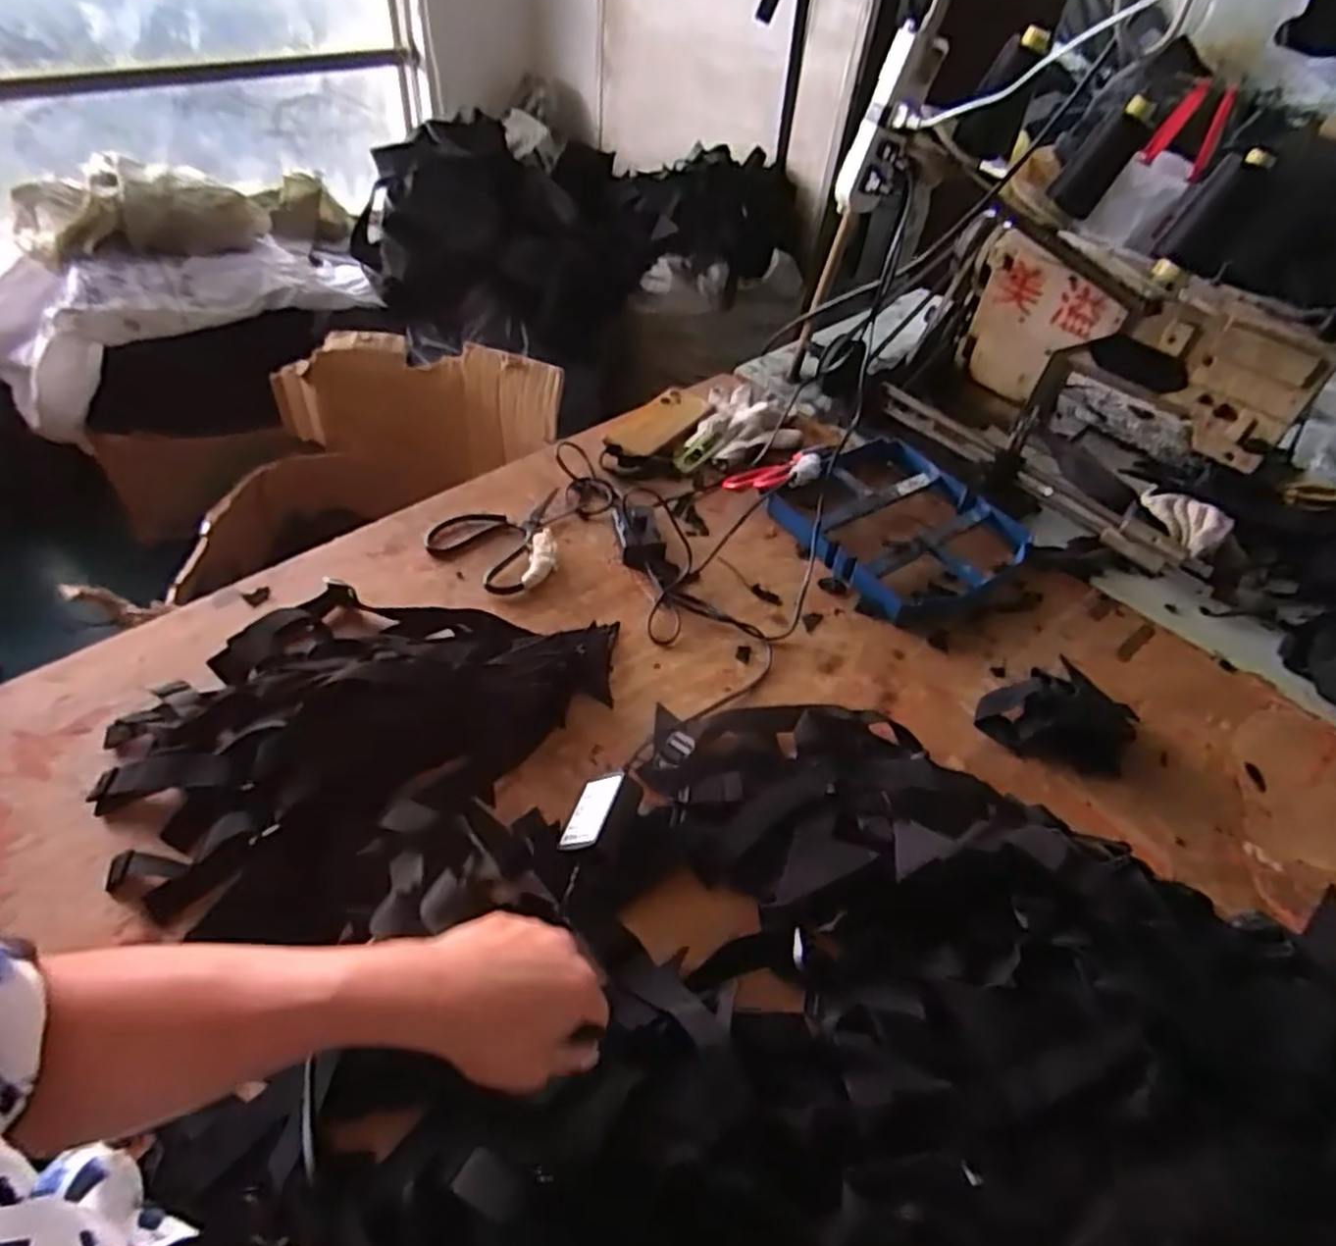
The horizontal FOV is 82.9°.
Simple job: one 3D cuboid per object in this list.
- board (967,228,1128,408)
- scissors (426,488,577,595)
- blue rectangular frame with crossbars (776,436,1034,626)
[{"bbox_3d":[0.480,-0.382,1.014,0.026,0.201,0.183,-27,56,-28],"label":"board"},{"bbox_3d":[-0.162,-0.099,0.812,0.134,0.020,0.151,32,52,21],"label":"scissors"},{"bbox_3d":[0.267,-0.122,0.865,0.232,0.039,0.241,-28,56,-28],"label":"blue rectangular frame with crossbars"}]

